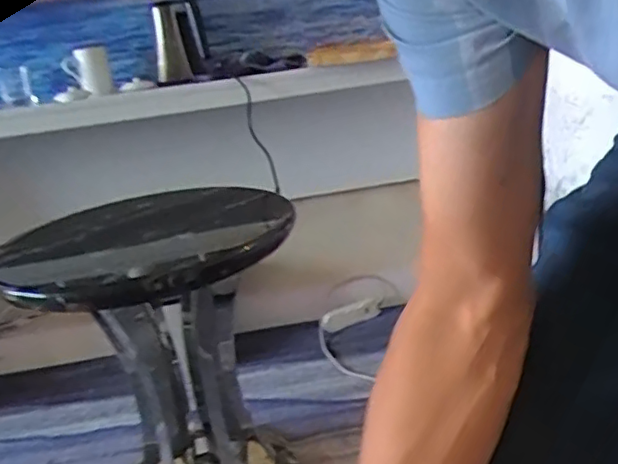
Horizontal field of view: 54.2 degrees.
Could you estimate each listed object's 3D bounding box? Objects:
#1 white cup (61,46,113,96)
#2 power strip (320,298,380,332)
[{"bbox_3d":[-0.478,-0.347,1.303,0.103,0.104,0.082,-12,18,-15],"label":"white cup"},{"bbox_3d":[0.124,0.255,1.838,0.190,0.033,0.067,-15,56,-16],"label":"power strip"}]

